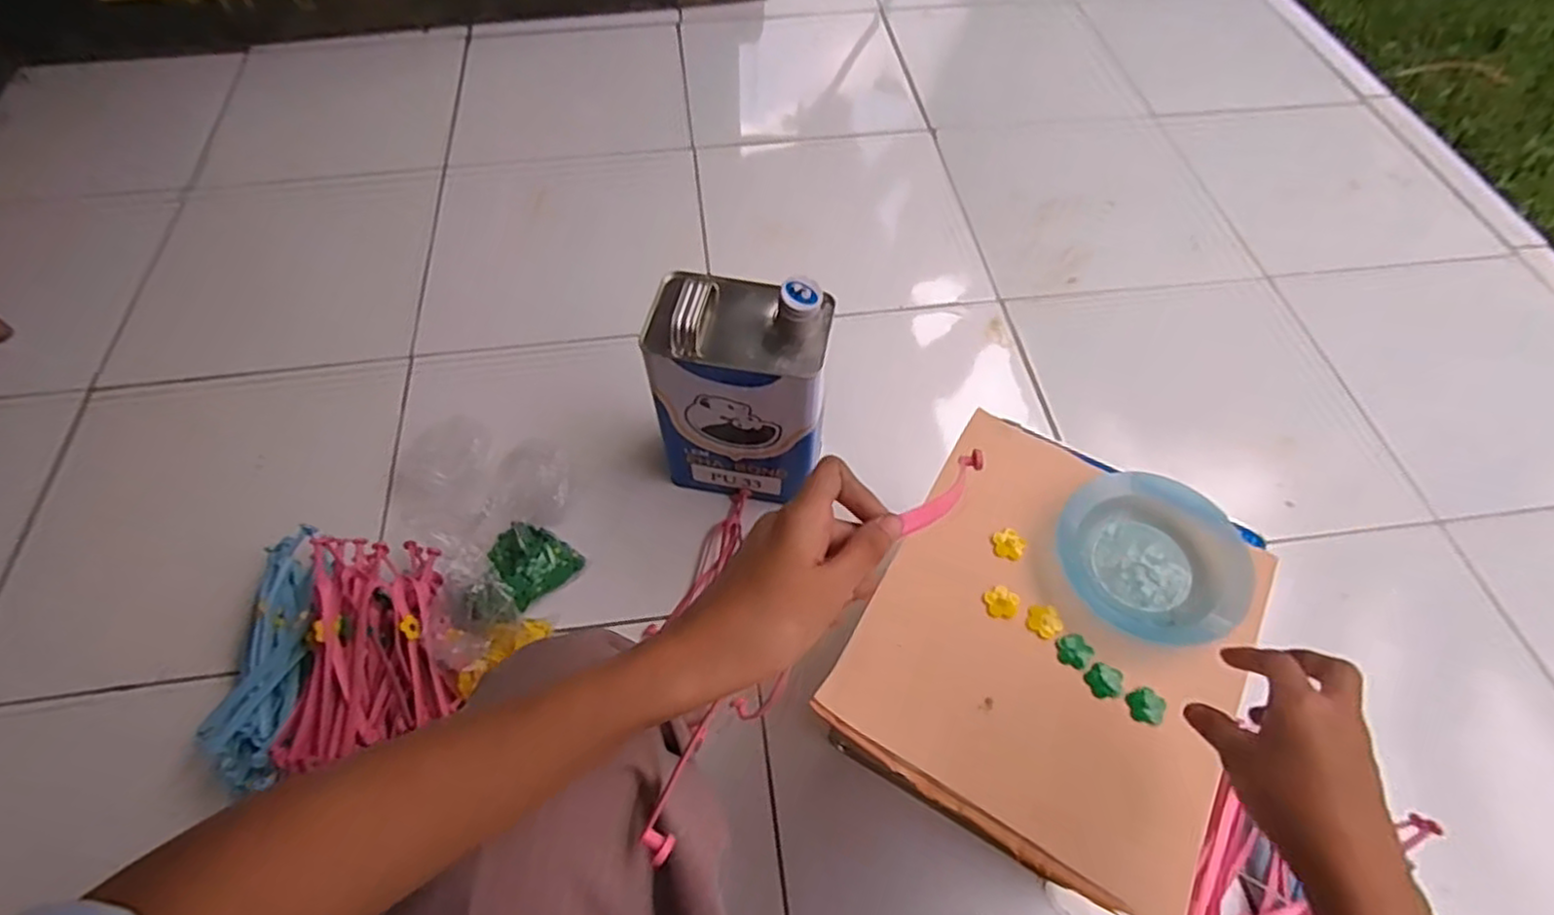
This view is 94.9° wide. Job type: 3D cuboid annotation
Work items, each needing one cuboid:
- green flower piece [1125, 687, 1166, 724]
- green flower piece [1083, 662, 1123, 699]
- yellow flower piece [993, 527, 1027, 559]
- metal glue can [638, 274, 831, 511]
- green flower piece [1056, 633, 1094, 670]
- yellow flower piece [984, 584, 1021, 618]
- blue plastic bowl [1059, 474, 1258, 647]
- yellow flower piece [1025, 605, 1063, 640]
[{"bbox_3d":[0.241,0.162,0.466,0.022,0.004,0.022,-15,62,14],"label":"green flower piece"},{"bbox_3d":[0.218,0.150,0.477,0.023,0.004,0.022,-6,65,13],"label":"green flower piece"},{"bbox_3d":[0.172,0.064,0.529,0.023,0.004,0.024,-1,59,-1],"label":"yellow flower piece"},{"bbox_3d":[-0.035,-0.068,0.733,0.170,0.244,0.123,17,60,10],"label":"metal glue can"},{"bbox_3d":[0.203,0.133,0.488,0.021,0.006,0.023,0,59,0],"label":"green flower piece"},{"bbox_3d":[0.160,0.102,0.506,0.023,0.004,0.023,0,59,0],"label":"yellow flower piece"},{"bbox_3d":[0.265,0.070,0.507,0.126,0.030,0.110,40,66,21],"label":"blue plastic bowl"},{"bbox_3d":[0.186,0.114,0.498,0.023,0.004,0.024,-7,59,-5],"label":"yellow flower piece"}]

